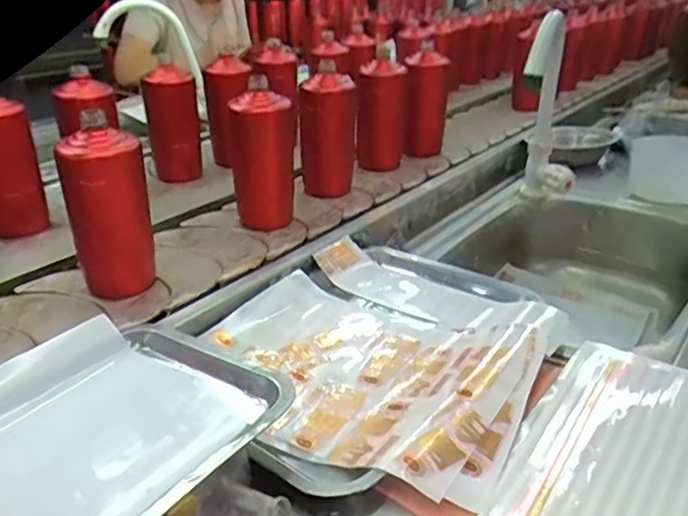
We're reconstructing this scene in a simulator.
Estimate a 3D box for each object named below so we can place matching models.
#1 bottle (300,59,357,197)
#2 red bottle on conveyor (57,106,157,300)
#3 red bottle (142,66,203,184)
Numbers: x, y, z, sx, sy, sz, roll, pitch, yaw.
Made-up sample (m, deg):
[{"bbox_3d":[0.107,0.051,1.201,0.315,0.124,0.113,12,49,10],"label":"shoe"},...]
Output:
[{"bbox_3d":[-0.023,-0.182,0.913,0.080,0.173,0.062,-1,26,-3],"label":"bottle"},{"bbox_3d":[-0.248,-0.049,0.651,0.062,0.180,0.063,10,27,19],"label":"red bottle on conveyor"},{"bbox_3d":[-0.274,-0.209,0.978,0.064,0.172,0.064,15,30,28],"label":"red bottle"}]

